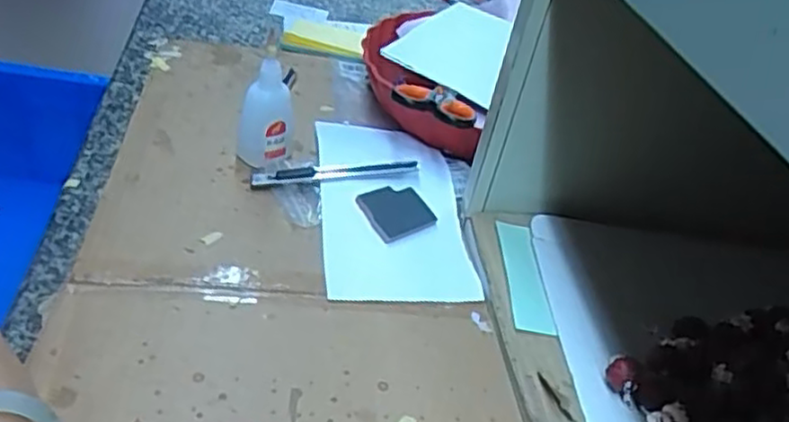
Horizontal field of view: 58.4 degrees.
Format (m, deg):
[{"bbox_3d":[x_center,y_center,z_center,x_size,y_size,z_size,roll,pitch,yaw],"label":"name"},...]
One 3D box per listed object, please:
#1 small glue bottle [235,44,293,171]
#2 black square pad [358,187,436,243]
[{"bbox_3d":[-0.094,-0.072,0.521,0.038,0.076,0.037,13,36,-1],"label":"small glue bottle"},{"bbox_3d":[0.001,0.000,0.505,0.046,0.005,0.044,-24,62,-30],"label":"black square pad"}]

